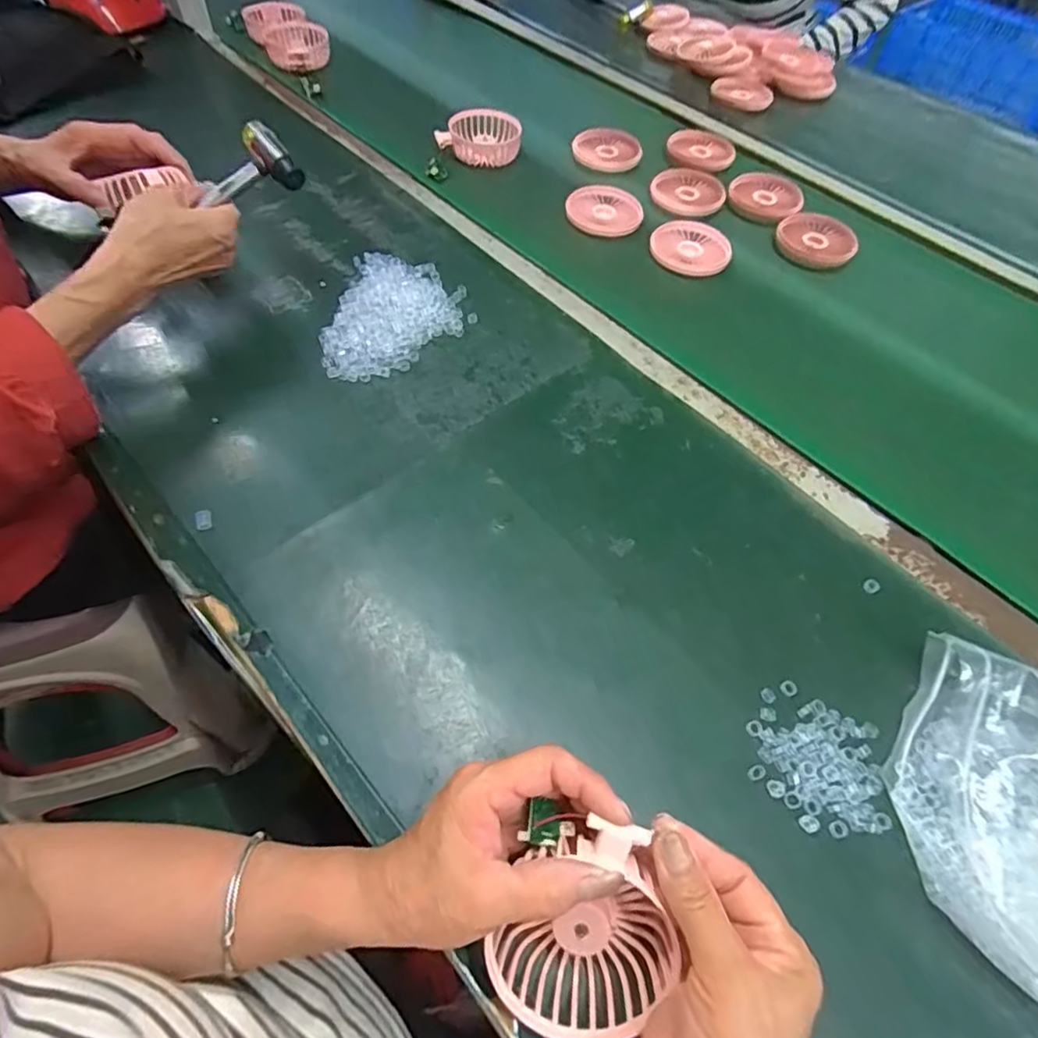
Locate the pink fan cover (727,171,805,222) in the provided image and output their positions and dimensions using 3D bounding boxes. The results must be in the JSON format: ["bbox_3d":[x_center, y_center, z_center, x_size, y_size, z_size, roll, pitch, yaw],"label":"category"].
[{"bbox_3d":[0.301,-0.396,0.736,0.087,0.009,0.103,12,56,3],"label":"pink fan cover"}]

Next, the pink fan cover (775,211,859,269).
[{"bbox_3d":[0.339,-0.326,0.689,0.080,0.016,0.092,10,56,2],"label":"pink fan cover"}]

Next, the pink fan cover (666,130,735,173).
[{"bbox_3d":[0.241,-0.486,0.792,0.085,0.014,0.081,31,59,15],"label":"pink fan cover"}]

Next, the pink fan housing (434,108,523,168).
[{"bbox_3d":[-0.047,-0.476,0.746,0.098,0.033,0.074,5,56,-2],"label":"pink fan housing"}]

